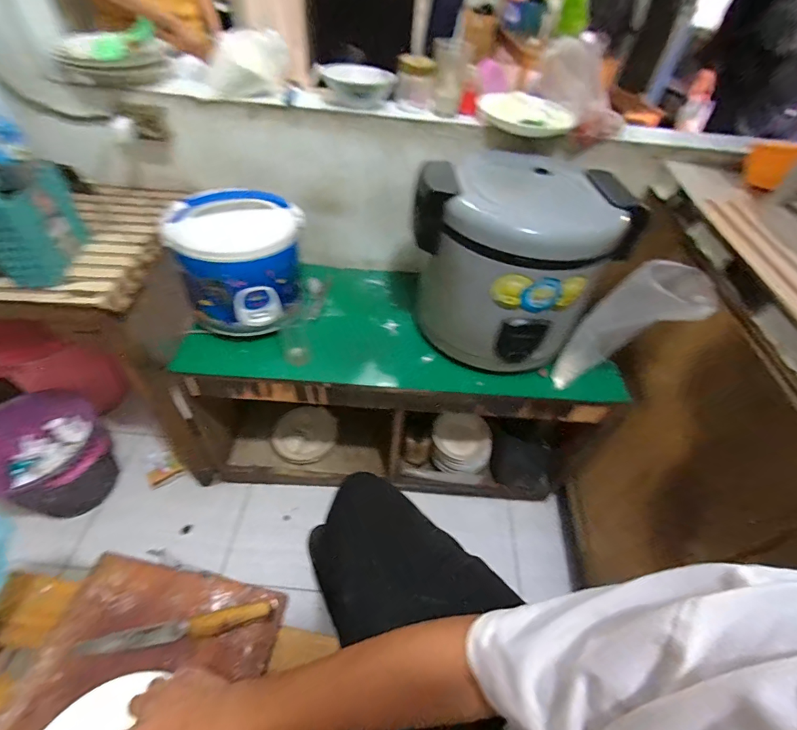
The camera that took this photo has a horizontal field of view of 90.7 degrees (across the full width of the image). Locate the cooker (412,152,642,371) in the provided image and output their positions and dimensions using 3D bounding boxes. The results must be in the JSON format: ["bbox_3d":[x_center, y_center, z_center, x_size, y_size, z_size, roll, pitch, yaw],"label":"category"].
[{"bbox_3d":[0.233,-0.210,0.848,0.313,0.339,0.358,-34,59,-31],"label":"cooker"}]

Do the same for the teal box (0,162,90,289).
[{"bbox_3d":[-0.639,-0.256,0.678,0.095,0.175,0.164,-8,49,-13],"label":"teal box"}]

